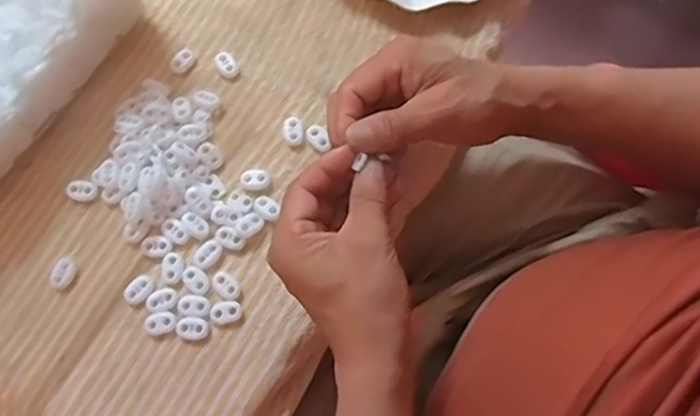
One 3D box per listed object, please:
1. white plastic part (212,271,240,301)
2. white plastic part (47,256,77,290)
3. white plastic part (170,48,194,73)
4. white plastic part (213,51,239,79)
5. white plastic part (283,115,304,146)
[{"bbox_3d":[-0.088,0.055,0.419,0.022,0.008,0.014,41,80,10],"label":"white plastic part"},{"bbox_3d":[-0.206,0.046,0.425,0.014,0.012,0.022,22,77,6],"label":"white plastic part"},{"bbox_3d":[-0.132,-0.115,0.468,0.013,0.010,0.021,41,80,10],"label":"white plastic part"},{"bbox_3d":[-0.098,-0.113,0.465,0.014,0.007,0.024,-37,78,-8],"label":"white plastic part"},{"bbox_3d":[-0.044,-0.059,0.450,0.015,0.005,0.023,-16,76,-3],"label":"white plastic part"}]

